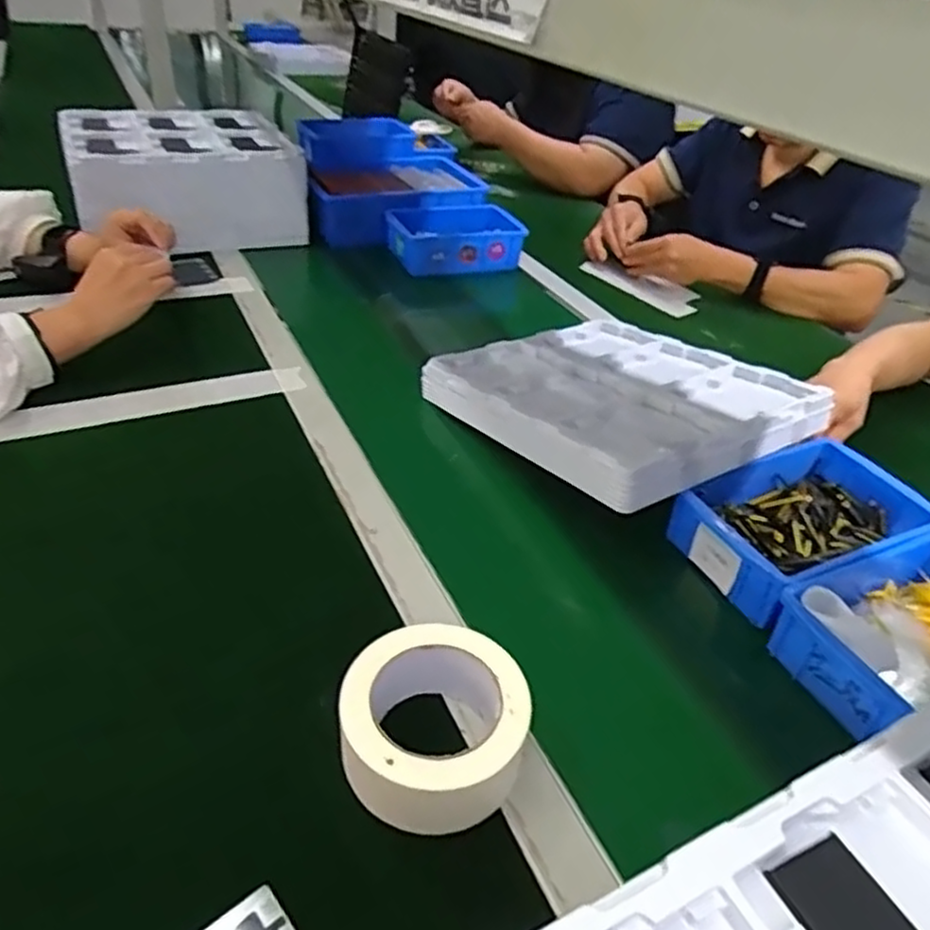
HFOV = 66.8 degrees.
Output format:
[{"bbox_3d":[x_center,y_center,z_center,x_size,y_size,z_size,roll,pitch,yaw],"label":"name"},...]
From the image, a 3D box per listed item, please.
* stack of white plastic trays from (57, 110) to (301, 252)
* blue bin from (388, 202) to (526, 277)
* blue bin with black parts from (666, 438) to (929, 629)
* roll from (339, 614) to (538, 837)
[{"bbox_3d":[-0.479,-0.486,1.167,0.316,0.139,0.435,-15,42,-26],"label":"stack of white plastic trays"},{"bbox_3d":[-0.019,-0.349,1.096,0.189,0.066,0.152,-14,41,-24],"label":"blue bin"},{"bbox_3d":[0.288,0.053,0.598,0.197,0.056,0.127,-15,42,-25],"label":"blue bin with black parts"},{"bbox_3d":[-0.018,0.156,0.428,0.107,0.055,0.105,4,37,-3],"label":"roll"}]

